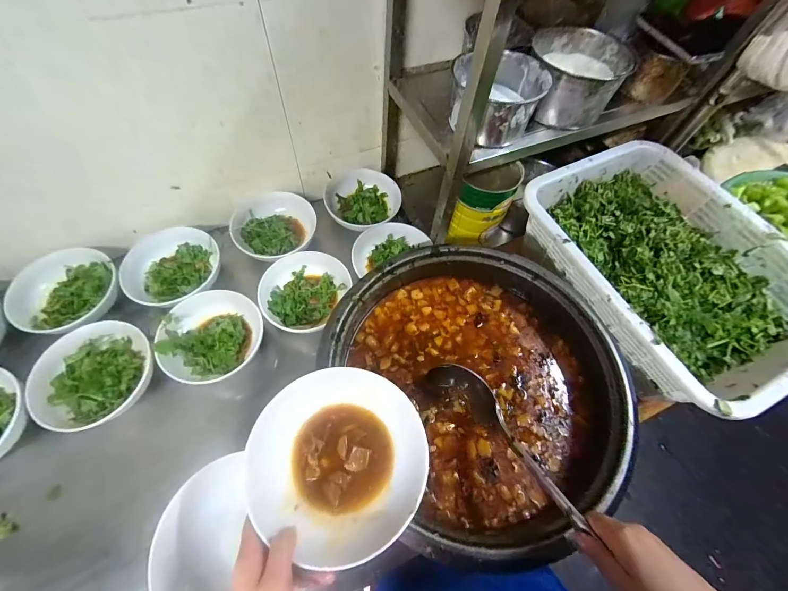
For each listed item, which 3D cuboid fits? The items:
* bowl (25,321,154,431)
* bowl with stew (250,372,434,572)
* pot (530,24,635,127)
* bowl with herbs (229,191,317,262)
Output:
[{"bbox_3d":[-0.518,0.139,0.589,0.173,0.059,0.182,1,61,-3],"label":"bowl"},{"bbox_3d":[-0.066,0.182,0.378,0.191,0.055,0.191,1,61,-3],"label":"bowl with stew"},{"bbox_3d":[0.319,-0.388,0.602,0.155,0.094,0.157,1,61,-3],"label":"pot"},{"bbox_3d":[-0.269,-0.151,0.756,0.170,0.064,0.161,1,61,-3],"label":"bowl with herbs"}]

